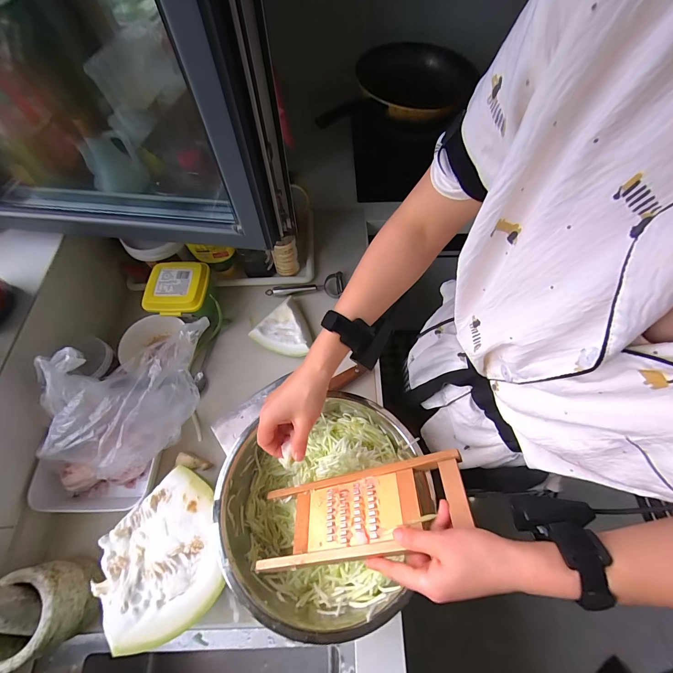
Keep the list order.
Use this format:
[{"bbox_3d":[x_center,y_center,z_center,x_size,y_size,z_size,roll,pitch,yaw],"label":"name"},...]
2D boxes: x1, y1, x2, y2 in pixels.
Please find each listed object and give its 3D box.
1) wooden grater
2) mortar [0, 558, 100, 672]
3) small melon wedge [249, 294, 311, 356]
[{"bbox_3d":[0.028,0.215,0.391,0.256,0.016,0.095,-21,40,19],"label":"wooden grater"},{"bbox_3d":[-0.388,0.364,0.431,0.093,0.106,0.097,1,64,-2],"label":"mortar"},{"bbox_3d":[-0.096,-0.008,0.652,0.117,0.040,0.111,37,68,15],"label":"small melon wedge"}]

